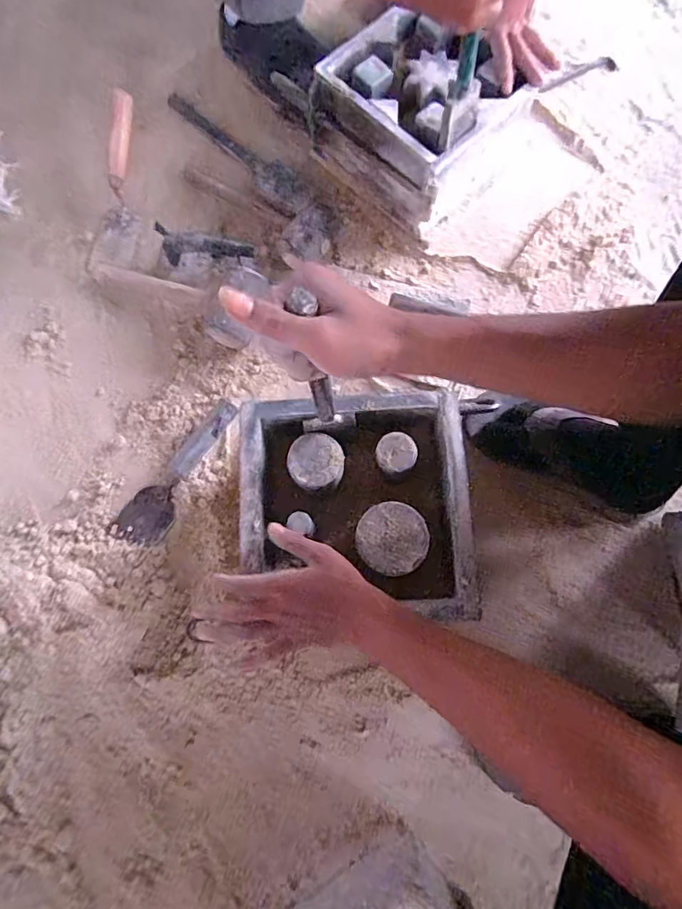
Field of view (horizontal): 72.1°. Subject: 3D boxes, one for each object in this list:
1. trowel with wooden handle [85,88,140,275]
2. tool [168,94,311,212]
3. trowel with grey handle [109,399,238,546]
[{"bbox_3d":[-0.356,-0.410,0.714,0.089,0.110,0.234,2,77,2],"label":"trowel with wooden handle"},{"bbox_3d":[-0.170,-0.481,0.748,0.290,0.035,0.054,37,80,9],"label":"tool"},{"bbox_3d":[-0.213,0.026,0.609,0.067,0.037,0.226,37,80,9],"label":"trowel with grey handle"}]

